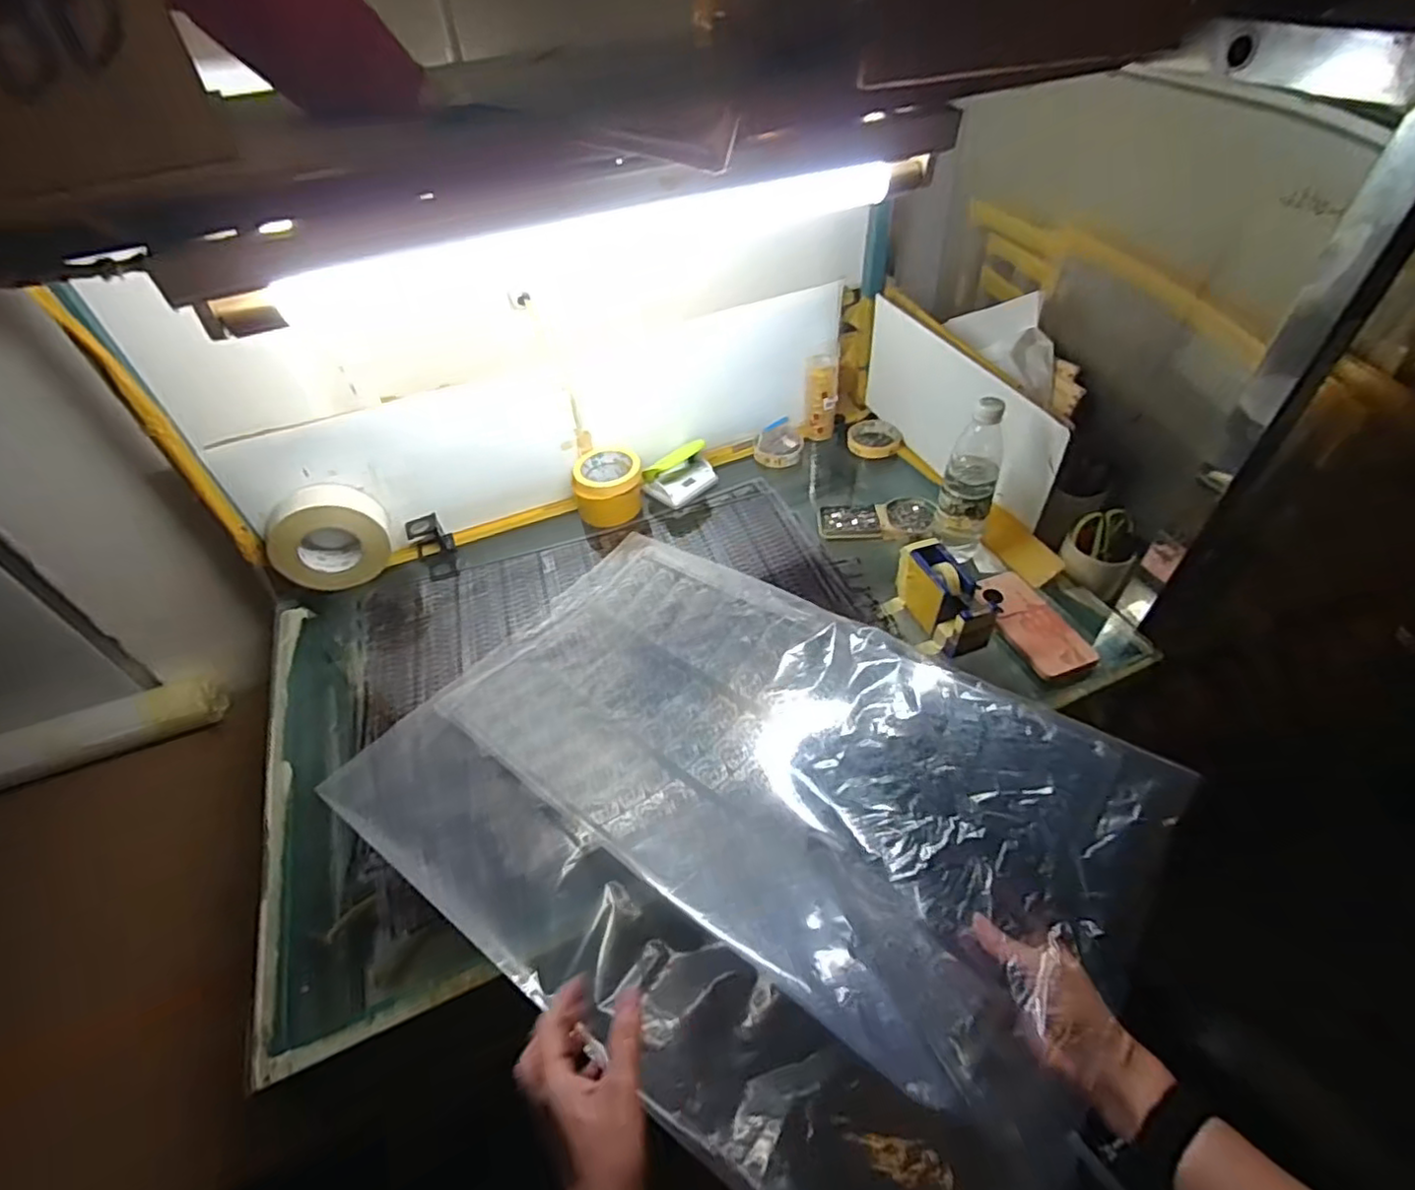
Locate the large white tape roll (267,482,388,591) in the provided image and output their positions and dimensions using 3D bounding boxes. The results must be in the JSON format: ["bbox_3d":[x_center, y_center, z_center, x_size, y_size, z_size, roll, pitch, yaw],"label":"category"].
[{"bbox_3d":[-0.532,-0.069,0.930,0.149,0.155,0.064,-20,48,-14],"label":"large white tape roll"}]

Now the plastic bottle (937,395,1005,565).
[{"bbox_3d":[0.338,-0.144,0.831,0.066,0.221,0.061,15,49,19],"label":"plastic bottle"}]

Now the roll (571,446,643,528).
[{"bbox_3d":[-0.150,-0.167,0.994,0.100,0.073,0.108,-3,46,3],"label":"roll"}]

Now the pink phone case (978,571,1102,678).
[{"bbox_3d":[0.395,0.033,0.793,0.078,0.015,0.164,-15,47,-9],"label":"pink phone case"}]

